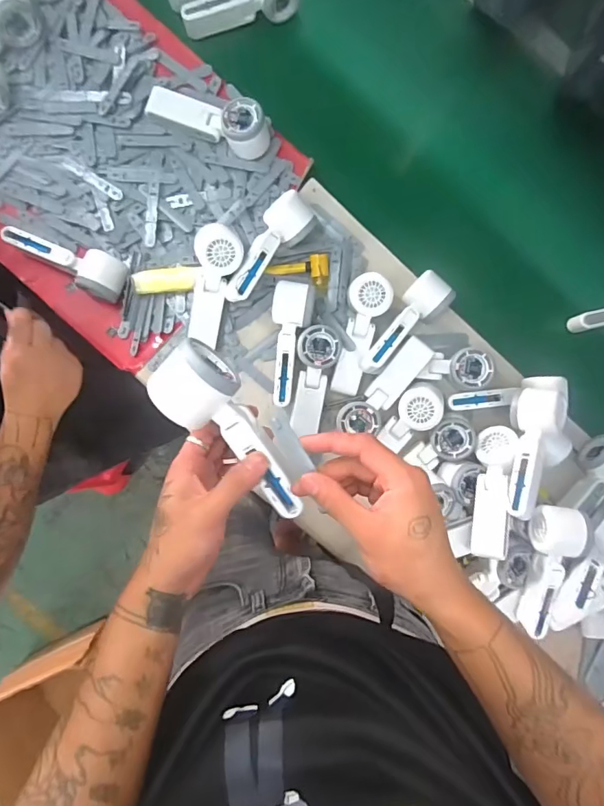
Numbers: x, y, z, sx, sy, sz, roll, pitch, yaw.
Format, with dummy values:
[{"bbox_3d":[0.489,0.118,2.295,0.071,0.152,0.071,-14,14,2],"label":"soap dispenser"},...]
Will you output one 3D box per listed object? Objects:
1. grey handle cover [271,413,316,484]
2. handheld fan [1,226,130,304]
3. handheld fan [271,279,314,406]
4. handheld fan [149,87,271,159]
[{"bbox_3d":[-0.009,0.034,0.373,0.020,0.009,0.054,-24,110,-2],"label":"grey handle cover"},{"bbox_3d":[-0.315,-0.192,0.641,0.157,0.044,0.059,23,88,-1],"label":"handheld fan"},{"bbox_3d":[-0.018,-0.078,0.639,0.055,0.047,0.164,5,88,-1],"label":"handheld fan"},{"bbox_3d":[-0.124,-0.387,0.638,0.164,0.042,0.062,23,88,0],"label":"handheld fan"}]

